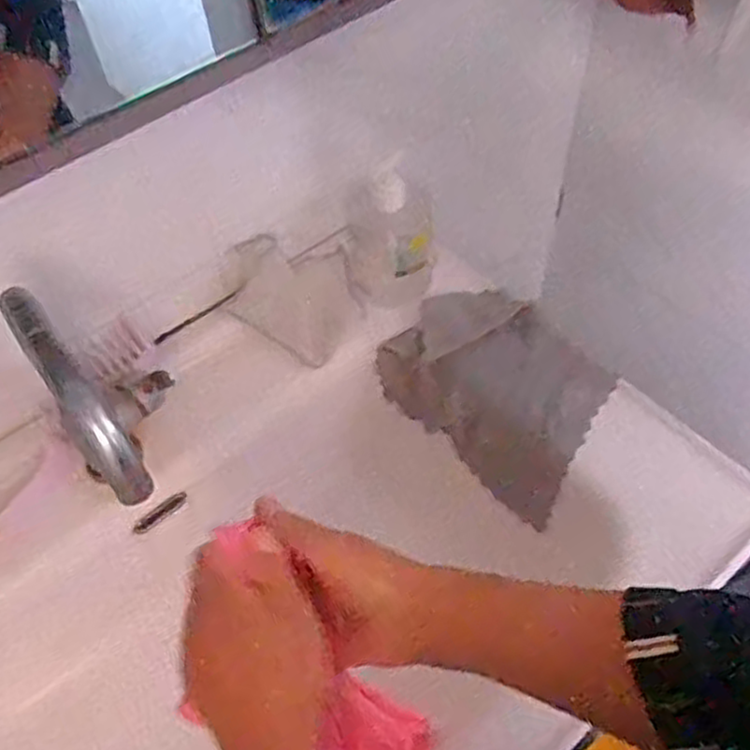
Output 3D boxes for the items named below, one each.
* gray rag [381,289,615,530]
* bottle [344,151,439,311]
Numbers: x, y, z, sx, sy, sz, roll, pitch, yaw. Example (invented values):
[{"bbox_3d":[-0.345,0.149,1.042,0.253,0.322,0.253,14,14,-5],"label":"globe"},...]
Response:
[{"bbox_3d":[0.122,0.014,0.733,0.142,0.083,0.219,-39,61,-22],"label":"gray rag"},{"bbox_3d":[0.017,-0.137,0.733,0.091,0.132,0.073,-3,54,1],"label":"bottle"}]

